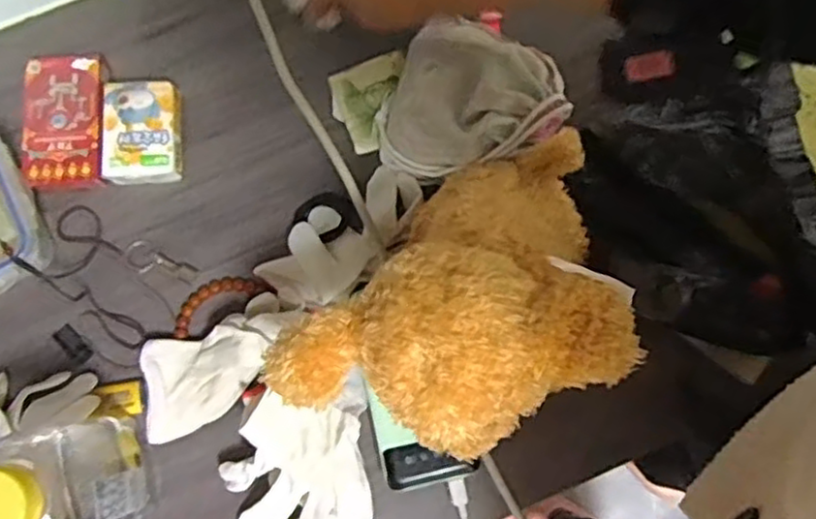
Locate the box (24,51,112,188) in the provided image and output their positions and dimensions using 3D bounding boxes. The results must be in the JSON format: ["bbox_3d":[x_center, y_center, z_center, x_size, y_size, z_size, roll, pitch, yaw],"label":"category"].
[{"bbox_3d":[-0.264,-0.106,0.547,0.064,0.023,0.110,-3,80,1],"label":"box"}]

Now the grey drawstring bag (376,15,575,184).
[{"bbox_3d":[0.040,-0.124,0.510,0.132,0.058,0.119,-11,80,-1],"label":"grey drawstring bag"}]

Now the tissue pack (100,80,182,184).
[{"bbox_3d":[-0.203,-0.097,0.541,0.056,0.029,0.080,-5,80,0],"label":"tissue pack"}]

